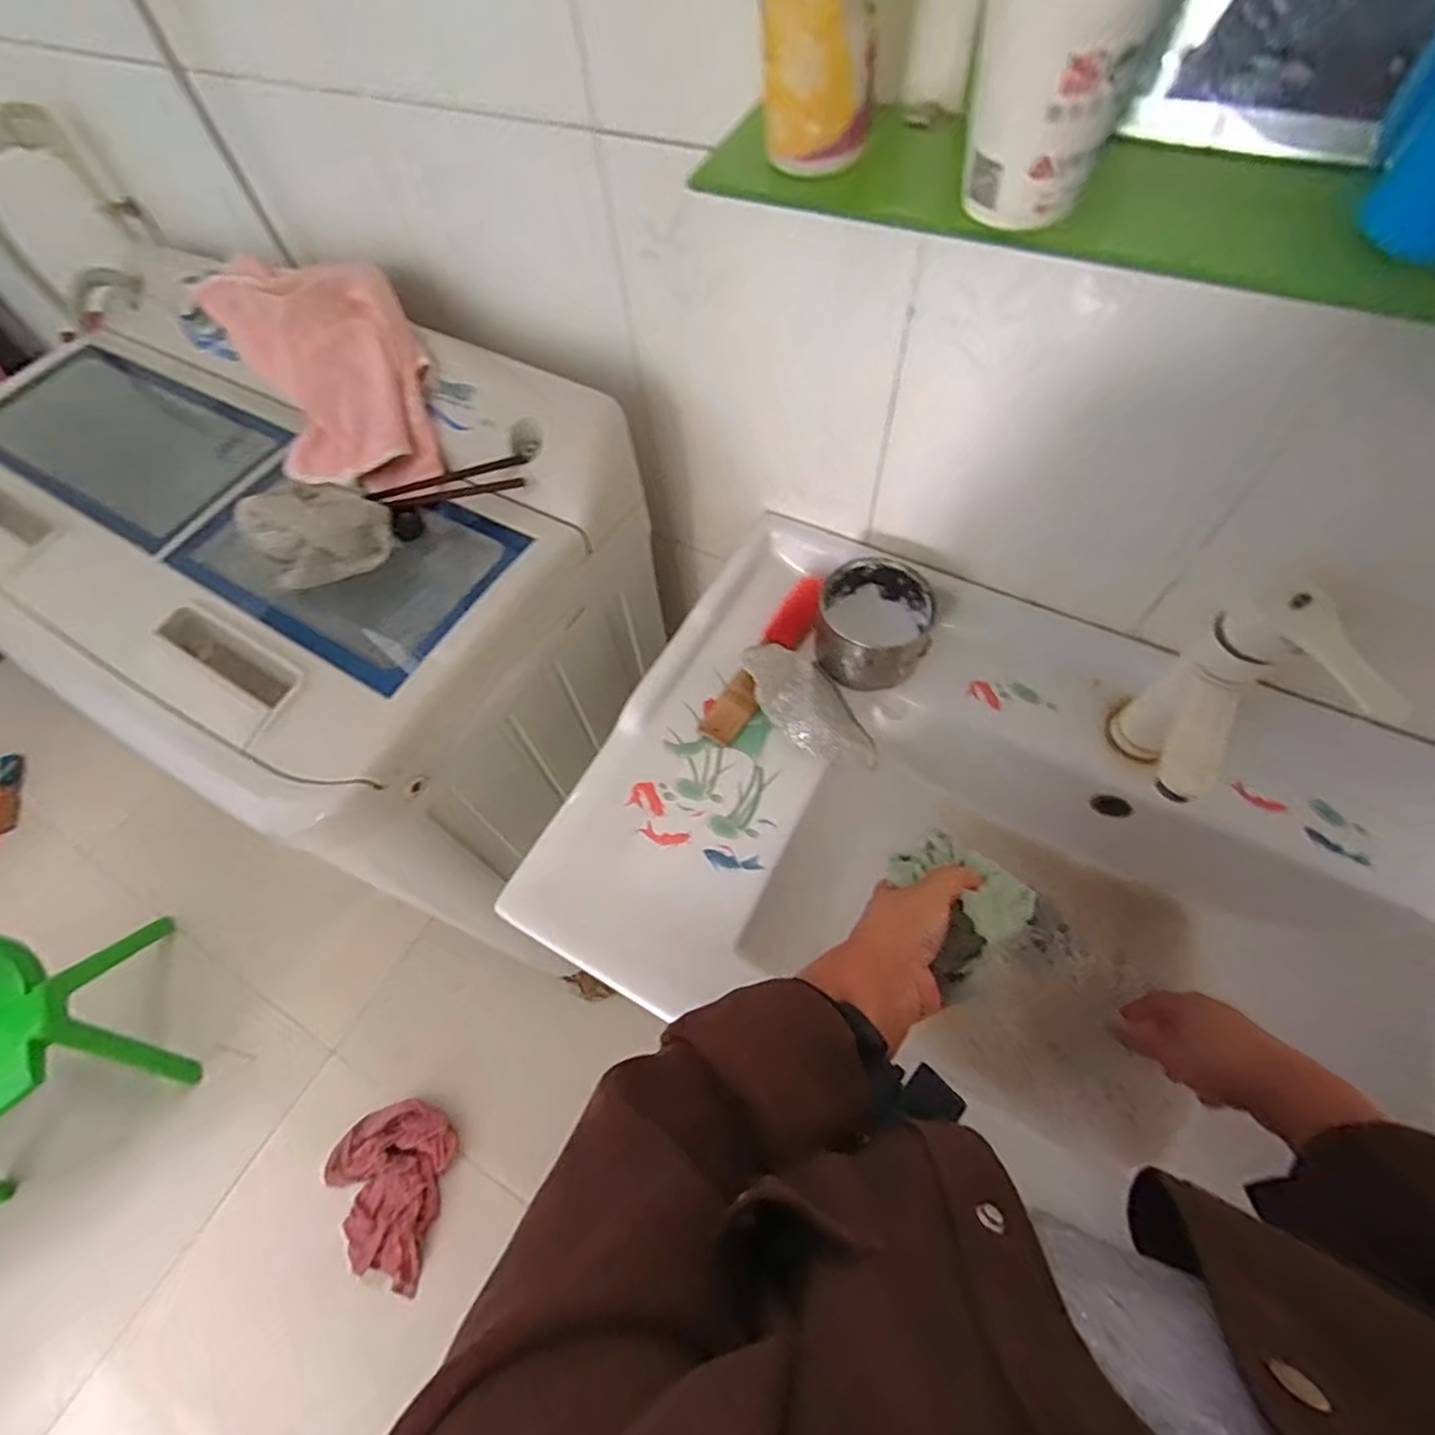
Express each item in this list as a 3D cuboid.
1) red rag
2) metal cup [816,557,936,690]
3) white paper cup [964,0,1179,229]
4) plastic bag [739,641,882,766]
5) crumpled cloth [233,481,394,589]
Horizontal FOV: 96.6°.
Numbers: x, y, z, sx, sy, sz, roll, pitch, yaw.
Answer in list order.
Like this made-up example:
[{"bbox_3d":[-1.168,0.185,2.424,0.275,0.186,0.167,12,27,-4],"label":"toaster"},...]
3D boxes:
[{"bbox_3d":[-0.566,0.787,1.085,0.226,0.049,0.245,7,61,8],"label":"red rag"},{"bbox_3d":[0.146,-0.087,0.596,0.103,0.068,0.112,14,62,12],"label":"metal cup"},{"bbox_3d":[0.140,-0.273,0.267,0.063,0.089,0.073,9,61,9],"label":"white paper cup"},{"bbox_3d":[0.086,-0.012,0.575,0.146,0.029,0.075,44,70,1],"label":"plastic bag"},{"bbox_3d":[-0.332,-0.156,0.533,0.109,0.069,0.046,-24,61,-9],"label":"crumpled cloth"}]

